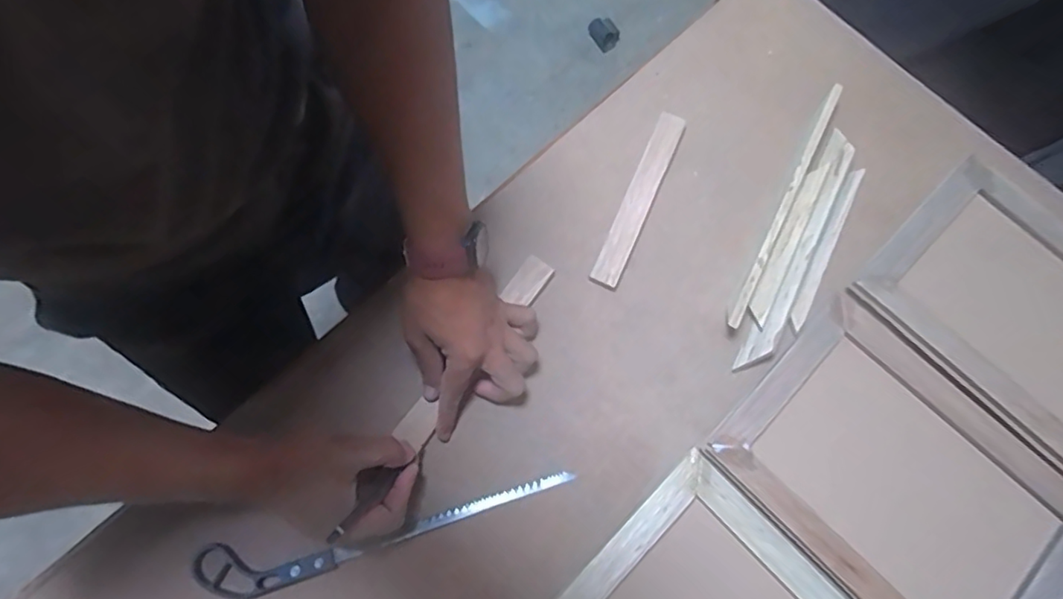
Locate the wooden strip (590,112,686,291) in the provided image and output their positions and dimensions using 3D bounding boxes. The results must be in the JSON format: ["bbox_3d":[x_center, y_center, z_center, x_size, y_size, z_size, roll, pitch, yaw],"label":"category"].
[{"bbox_3d":[0.112,-0.105,0.591,0.030,0.009,0.200,24,75,6],"label":"wooden strip"}]

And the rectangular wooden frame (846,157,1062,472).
[{"bbox_3d":[0.488,0.018,0.560,0.214,0.018,0.288,-43,79,-12],"label":"rectangular wooden frame"}]

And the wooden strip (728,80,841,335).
[{"bbox_3d":[0.257,-0.097,0.578,0.016,0.014,0.284,27,75,7],"label":"wooden strip"}]

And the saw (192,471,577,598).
[{"bbox_3d":[-0.123,0.206,0.510,0.327,0.023,0.046,-12,74,-5],"label":"saw"}]

